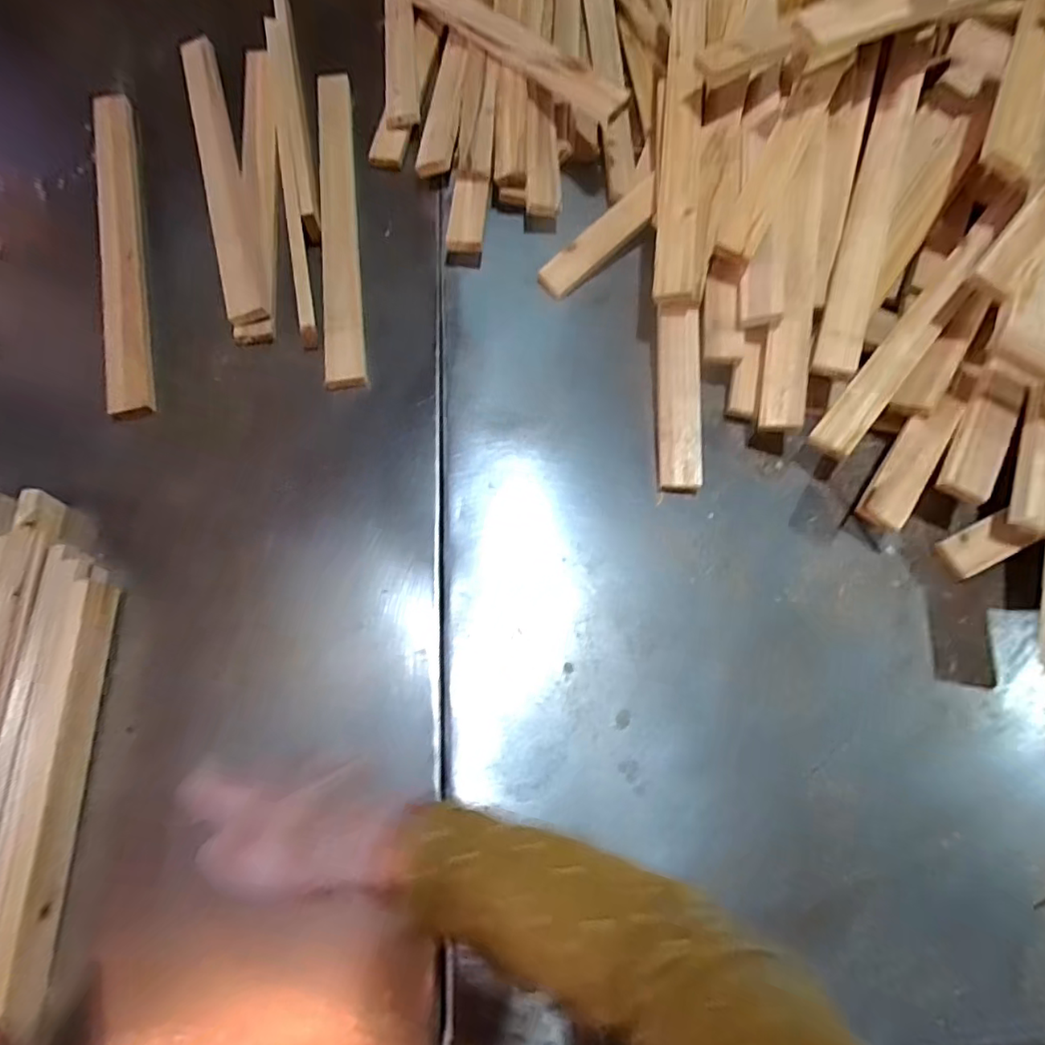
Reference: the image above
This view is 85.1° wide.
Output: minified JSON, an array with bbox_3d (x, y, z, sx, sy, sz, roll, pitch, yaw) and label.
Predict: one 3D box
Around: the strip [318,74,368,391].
[{"bbox_3d":[-0.211,-0.347,0.653,0.040,0.020,0.440,-6,69,-4],"label":"strip"}]

